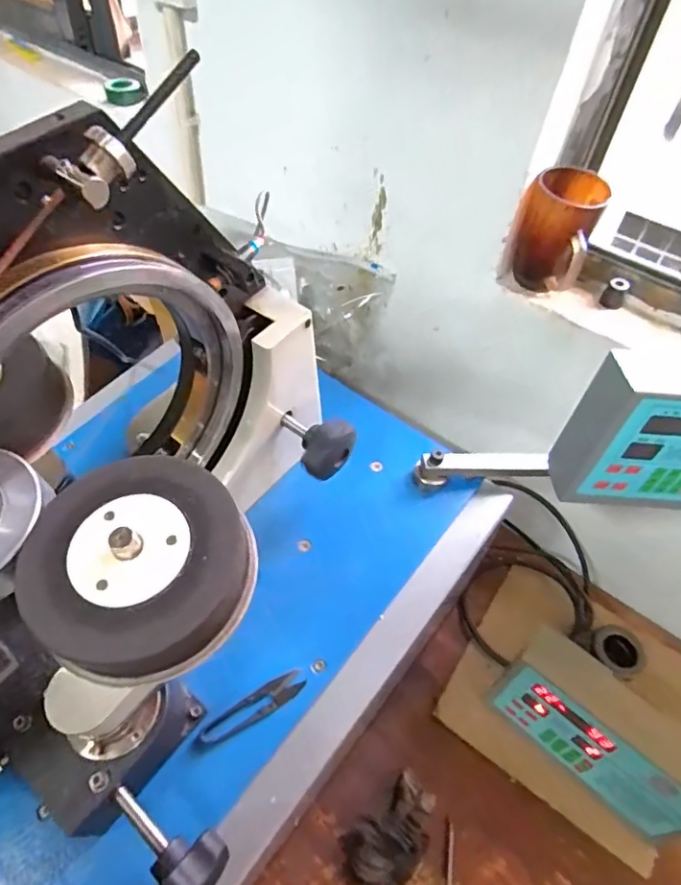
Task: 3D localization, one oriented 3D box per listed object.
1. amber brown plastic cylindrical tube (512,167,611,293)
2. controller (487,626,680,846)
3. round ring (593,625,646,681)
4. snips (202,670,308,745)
[{"bbox_3d":[0.247,-0.239,0.623,0.078,0.122,0.078,3,49,-4],"label":"amber brown plastic cylindrical tube"},{"bbox_3d":[0.293,0.327,0.607,0.226,0.151,0.073,37,56,23],"label":"controller"},{"bbox_3d":[0.369,0.274,0.704,0.067,0.012,0.064,3,49,-4],"label":"round ring"},{"bbox_3d":[-0.077,0.236,0.476,0.097,0.008,0.023,-24,56,-24],"label":"snips"}]

